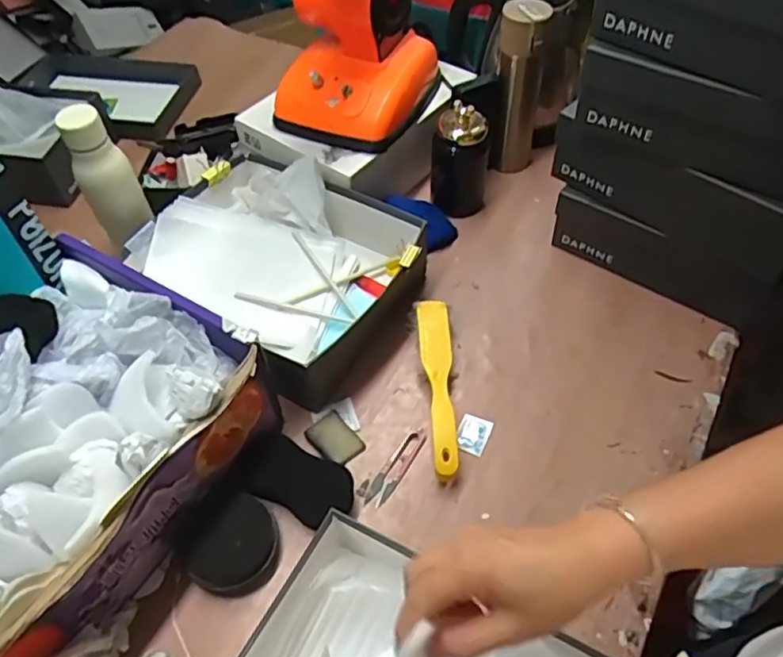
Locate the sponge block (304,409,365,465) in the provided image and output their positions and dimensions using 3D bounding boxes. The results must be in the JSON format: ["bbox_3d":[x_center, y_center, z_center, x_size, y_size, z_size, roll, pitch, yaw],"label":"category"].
[{"bbox_3d":[-0.064,0.125,0.714,0.046,0.010,0.061,-35,59,-22],"label":"sponge block"}]

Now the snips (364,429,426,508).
[{"bbox_3d":[0.006,0.151,0.693,0.022,0.009,0.099,29,59,22],"label":"snips"}]

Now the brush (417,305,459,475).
[{"bbox_3d":[0.057,0.067,0.732,0.037,0.039,0.222,-4,53,0],"label":"brush"}]

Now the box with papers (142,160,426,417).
[{"bbox_3d":[-0.143,-0.088,0.810,0.327,0.123,0.274,33,61,24],"label":"box with papers"}]

